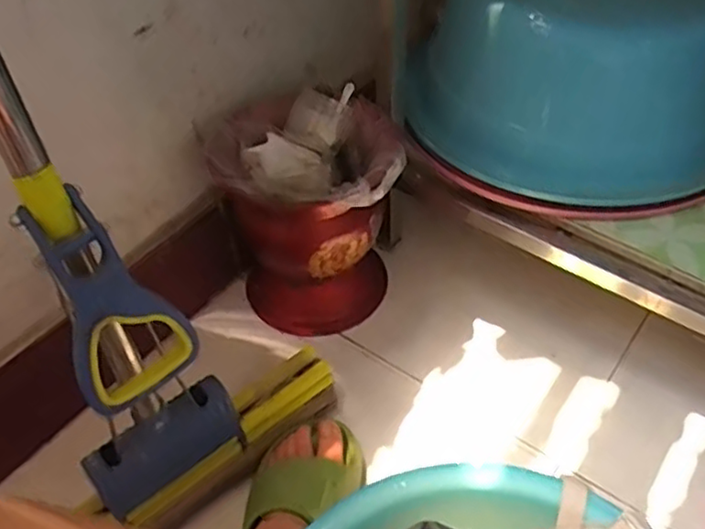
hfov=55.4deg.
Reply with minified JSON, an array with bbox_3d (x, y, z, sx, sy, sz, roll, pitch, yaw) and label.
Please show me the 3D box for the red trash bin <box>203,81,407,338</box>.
[{"bbox_3d":[-0.048,-0.054,0.823,0.204,0.244,0.170,-2,44,4],"label":"red trash bin"}]

